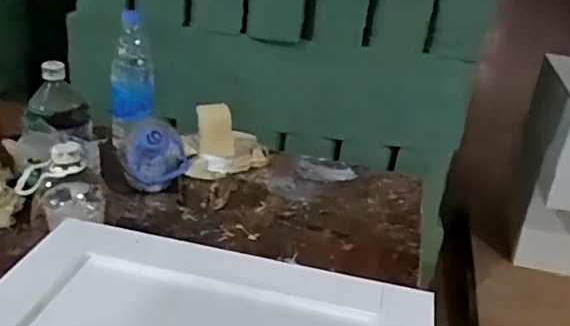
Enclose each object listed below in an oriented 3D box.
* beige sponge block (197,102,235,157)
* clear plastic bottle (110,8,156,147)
[{"bbox_3d":[-0.110,-0.051,0.935,0.055,0.099,0.010,1,40,2],"label":"beige sponge block"},{"bbox_3d":[-0.230,-0.127,0.900,0.064,0.191,0.064,-3,28,-18],"label":"clear plastic bottle"}]

